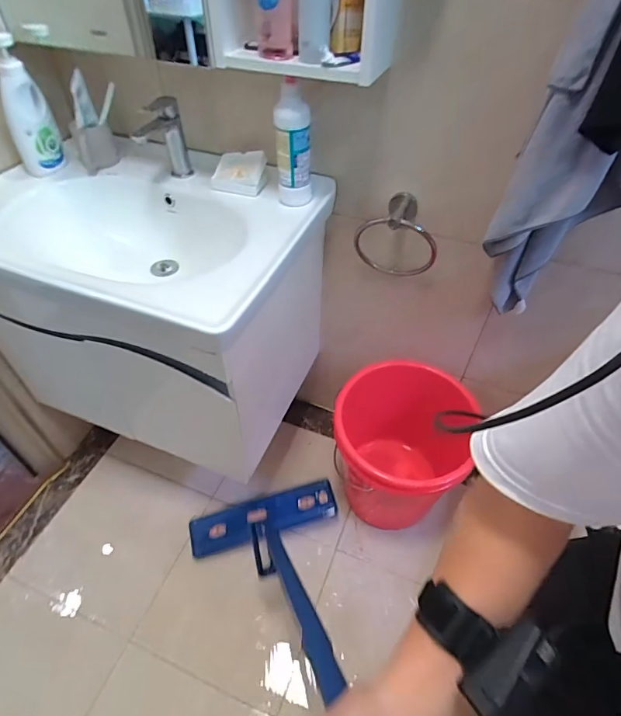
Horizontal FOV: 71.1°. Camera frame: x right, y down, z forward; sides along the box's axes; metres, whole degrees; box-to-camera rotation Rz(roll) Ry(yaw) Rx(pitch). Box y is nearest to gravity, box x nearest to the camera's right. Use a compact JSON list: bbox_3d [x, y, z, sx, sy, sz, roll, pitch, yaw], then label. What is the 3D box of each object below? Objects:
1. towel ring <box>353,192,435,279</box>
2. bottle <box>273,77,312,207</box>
[{"bbox_3d":[0.192,-0.265,0.978,0.184,0.188,0.080,11,47,9],"label":"towel ring"},{"bbox_3d":[-0.033,-0.411,0.866,0.072,0.221,0.072,0,46,-1],"label":"bottle"}]

